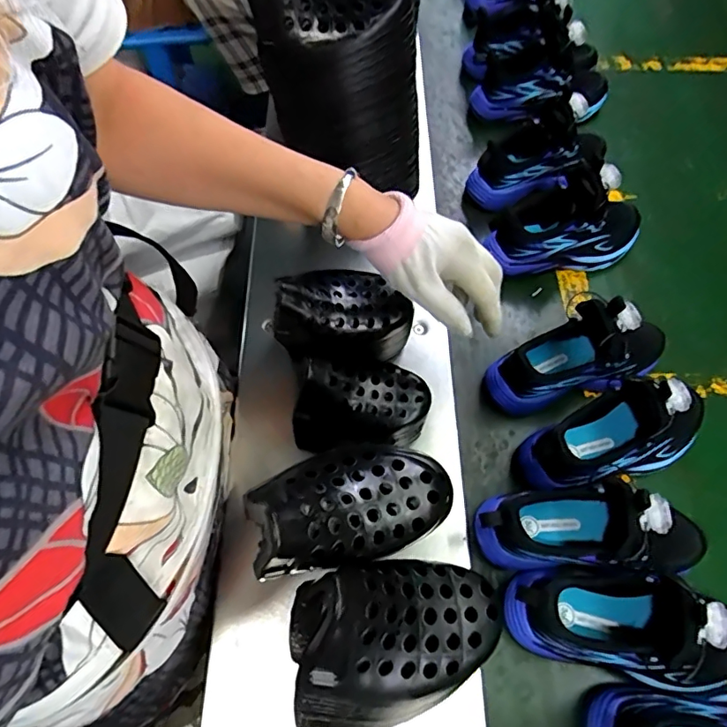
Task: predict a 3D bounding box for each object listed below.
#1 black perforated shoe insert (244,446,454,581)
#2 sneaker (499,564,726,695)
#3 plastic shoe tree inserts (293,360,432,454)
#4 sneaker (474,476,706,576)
[{"bbox_3d":[-0.008,0.092,0.344,0.142,0.071,0.075,-18,65,-6],"label":"black perforated shoe insert"},{"bbox_3d":[0.222,0.217,0.422,0.190,0.125,0.086,14,66,9],"label":"sneaker"},{"bbox_3d":[-0.002,0.042,0.484,0.126,0.089,0.081,4,65,4],"label":"plastic shoe tree inserts"},{"bbox_3d":[0.210,0.143,0.450,0.206,0.132,0.062,-1,64,2],"label":"sneaker"}]

